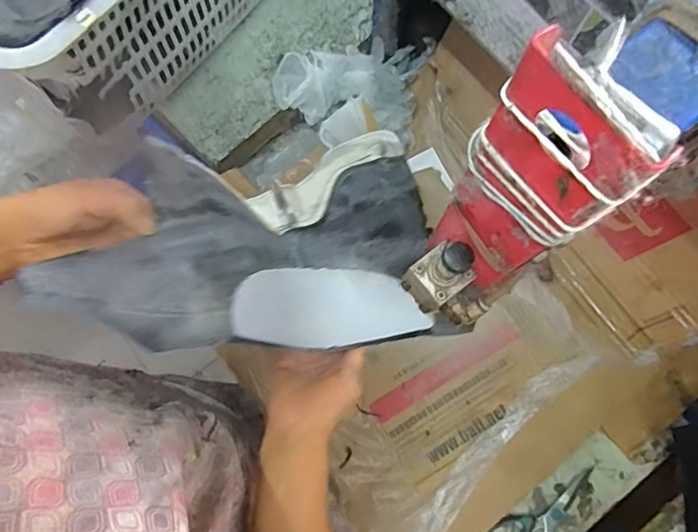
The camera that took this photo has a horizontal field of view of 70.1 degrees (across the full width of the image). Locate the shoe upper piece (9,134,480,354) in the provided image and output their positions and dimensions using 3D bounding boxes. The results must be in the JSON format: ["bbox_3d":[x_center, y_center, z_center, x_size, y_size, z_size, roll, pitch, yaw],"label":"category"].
[{"bbox_3d":[-0.051,-0.038,0.416,0.093,0.359,0.205,-47,57,36],"label":"shoe upper piece"}]

